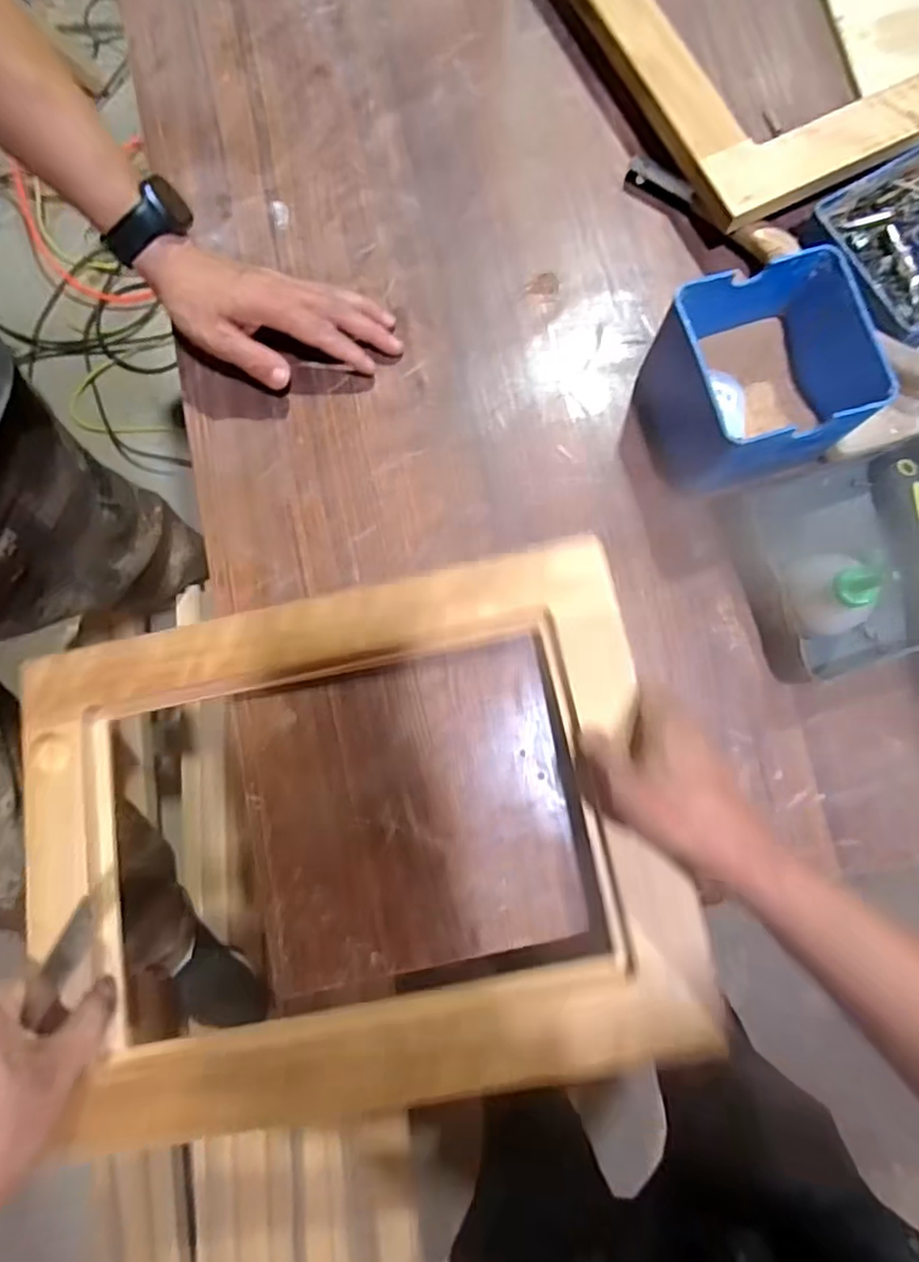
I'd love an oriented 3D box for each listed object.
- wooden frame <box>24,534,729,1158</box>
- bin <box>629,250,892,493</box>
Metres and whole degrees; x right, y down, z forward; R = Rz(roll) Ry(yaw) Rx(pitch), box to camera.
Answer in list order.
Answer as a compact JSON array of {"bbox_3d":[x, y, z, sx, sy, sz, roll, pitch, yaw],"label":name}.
[{"bbox_3d":[-0.086,0.145,0.444,0.457,0.040,0.350,-13,76,3],"label":"wooden frame"},{"bbox_3d":[0.218,-0.188,0.471,0.129,0.104,0.126,-20,83,0],"label":"bin"}]

